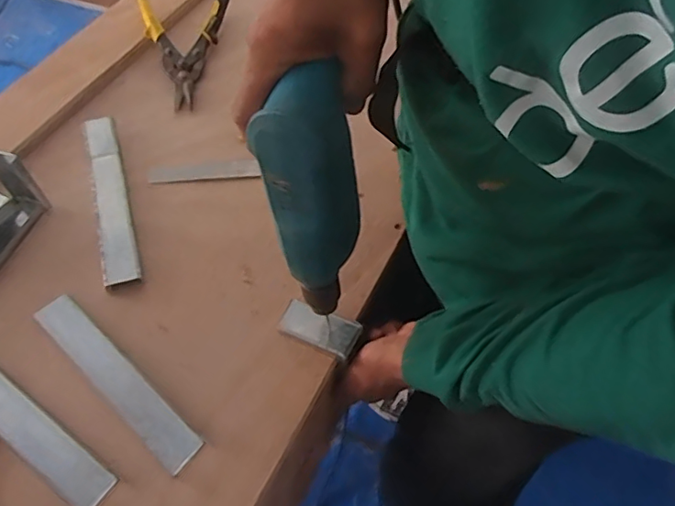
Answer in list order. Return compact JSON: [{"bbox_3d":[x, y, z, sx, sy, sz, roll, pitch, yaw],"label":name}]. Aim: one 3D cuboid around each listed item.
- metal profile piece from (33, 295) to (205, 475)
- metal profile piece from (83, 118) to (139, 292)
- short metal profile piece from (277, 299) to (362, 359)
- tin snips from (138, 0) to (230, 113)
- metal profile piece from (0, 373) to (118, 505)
[{"bbox_3d":[-0.210,0.116,0.508,0.224,0.011,0.037,36,63,23],"label":"metal profile piece"},{"bbox_3d":[-0.267,-0.068,0.627,0.035,0.016,0.258,-16,57,-11],"label":"metal profile piece"},{"bbox_3d":[-0.018,0.073,0.519,0.074,0.007,0.035,19,57,12],"label":"short metal profile piece"},{"bbox_3d":[-0.210,-0.303,0.769,0.131,0.032,0.231,-13,56,-8],"label":"tin snips"},{"bbox_3d":[-0.287,0.151,0.482,0.223,0.012,0.034,30,60,20],"label":"metal profile piece"}]

